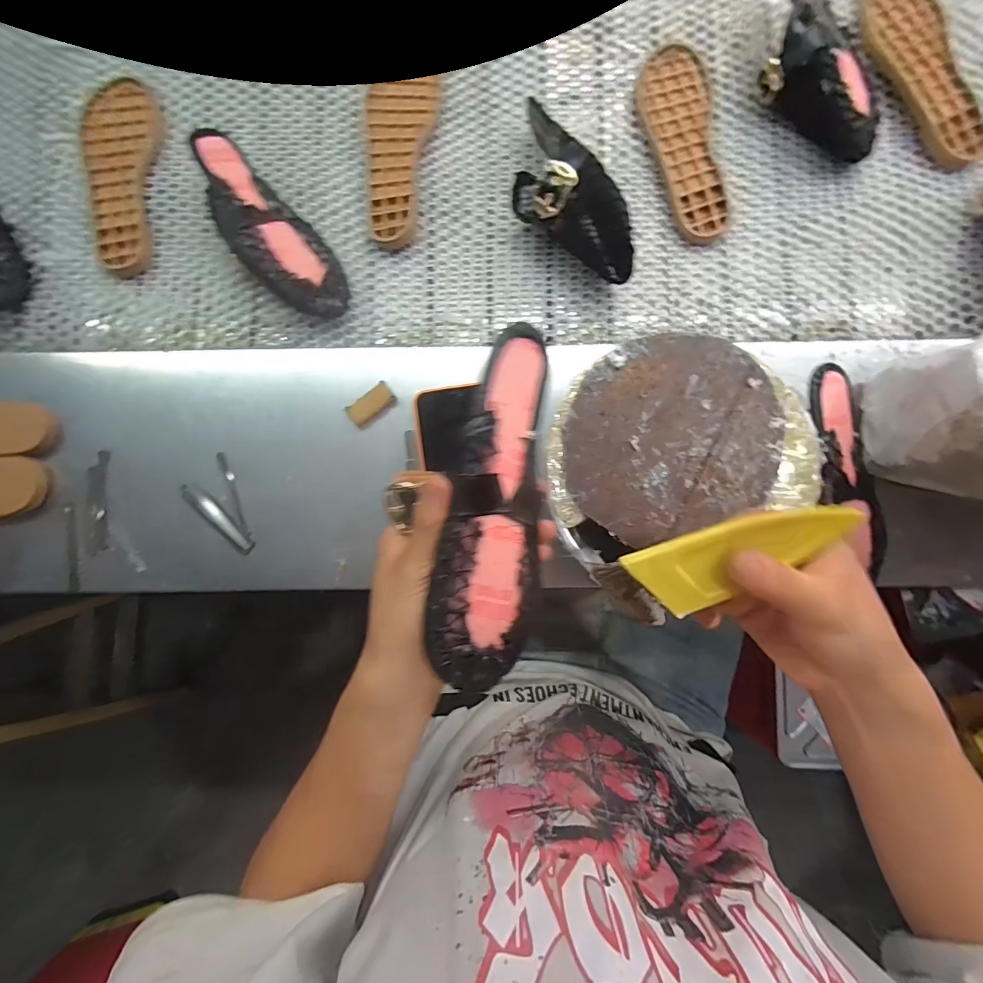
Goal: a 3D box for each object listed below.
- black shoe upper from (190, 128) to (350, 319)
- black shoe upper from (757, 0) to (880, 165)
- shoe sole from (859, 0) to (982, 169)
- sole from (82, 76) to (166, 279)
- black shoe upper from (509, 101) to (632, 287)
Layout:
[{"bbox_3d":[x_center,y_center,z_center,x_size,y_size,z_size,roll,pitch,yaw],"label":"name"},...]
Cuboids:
[{"bbox_3d":[-0.233,-0.267,0.447,0.208,0.061,0.078,45,89,3],"label":"black shoe upper"},{"bbox_3d":[0.327,-0.443,0.446,0.083,0.058,0.208,-22,83,-1],"label":"black shoe upper"},{"bbox_3d":[0.460,-0.455,0.466,0.074,0.024,0.218,-15,83,0],"label":"shoe sole"},{"bbox_3d":[-0.409,-0.347,0.472,0.077,0.018,0.221,1,83,2],"label":"sole"},{"bbox_3d":[0.065,-0.297,0.440,0.077,0.079,0.214,-29,86,0],"label":"black shoe upper"}]

